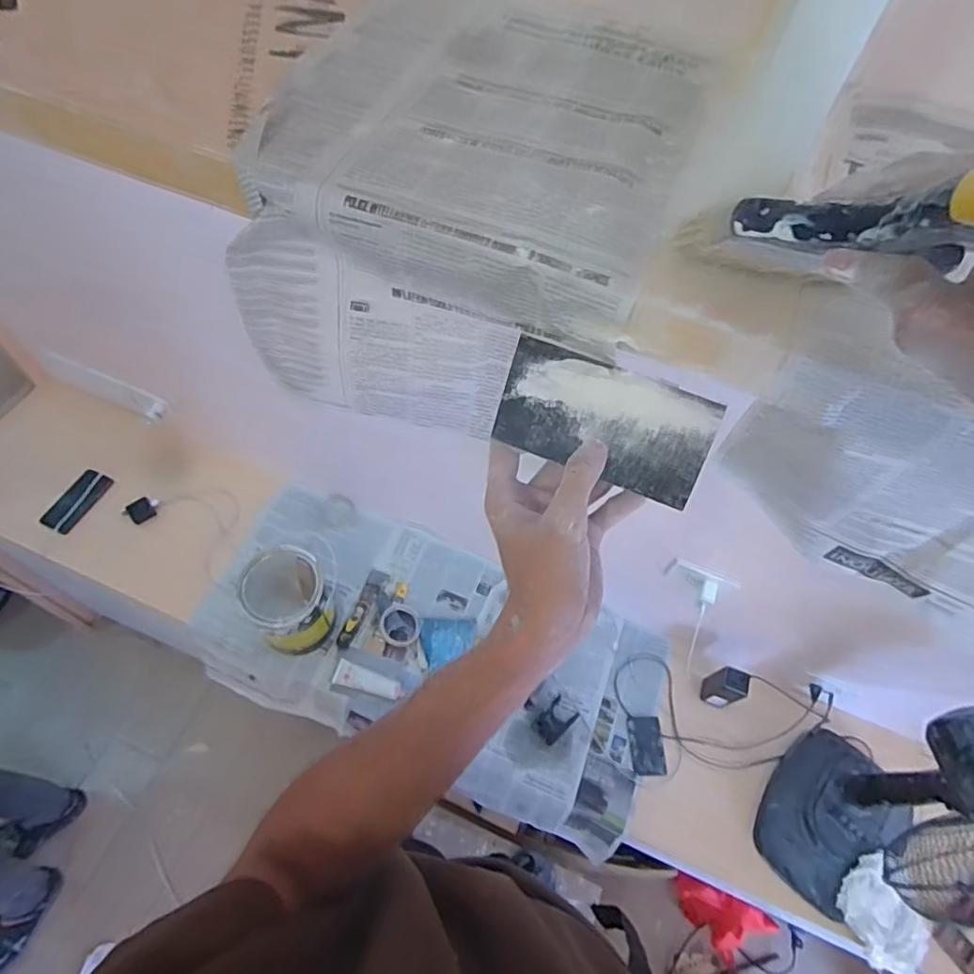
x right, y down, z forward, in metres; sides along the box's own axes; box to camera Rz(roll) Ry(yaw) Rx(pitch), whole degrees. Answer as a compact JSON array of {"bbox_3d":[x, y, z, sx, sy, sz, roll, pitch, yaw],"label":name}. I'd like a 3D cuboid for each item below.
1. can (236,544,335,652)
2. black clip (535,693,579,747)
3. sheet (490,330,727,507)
[{"bbox_3d":[-0.407,0.240,1.226,0.166,0.188,0.174,2,60,-3],"label":"can"},{"bbox_3d":[0.143,0.479,1.218,0.064,0.052,0.087,42,65,18],"label":"black clip"},{"bbox_3d":[0.075,-0.046,0.374,0.136,0.010,0.095,20,56,8],"label":"sheet"}]

